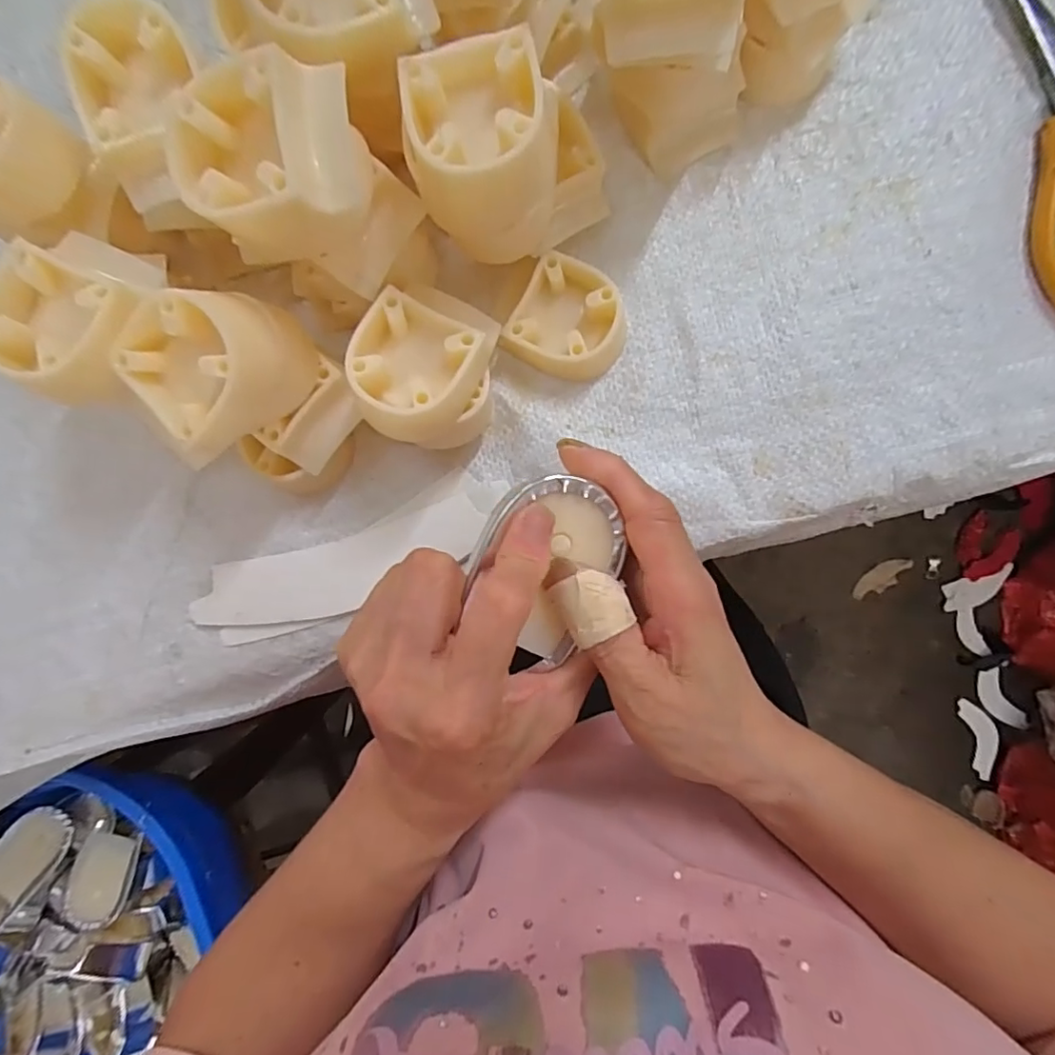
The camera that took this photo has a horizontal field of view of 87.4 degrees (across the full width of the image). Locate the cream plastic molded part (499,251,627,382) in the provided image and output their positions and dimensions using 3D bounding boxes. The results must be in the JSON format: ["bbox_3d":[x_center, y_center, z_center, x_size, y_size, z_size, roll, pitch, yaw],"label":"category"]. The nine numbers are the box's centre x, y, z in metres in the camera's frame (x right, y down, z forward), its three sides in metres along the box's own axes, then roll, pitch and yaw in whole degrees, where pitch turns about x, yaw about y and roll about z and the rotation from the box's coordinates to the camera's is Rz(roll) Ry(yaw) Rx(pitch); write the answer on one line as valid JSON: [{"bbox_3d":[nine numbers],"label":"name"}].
[{"bbox_3d":[0.020,-0.094,0.257,0.050,0.021,0.049,33,91,4],"label":"cream plastic molded part"}]

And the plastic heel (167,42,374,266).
[{"bbox_3d":[-0.087,-0.123,0.192,0.061,0.043,0.050,2,91,3],"label":"plastic heel"}]

